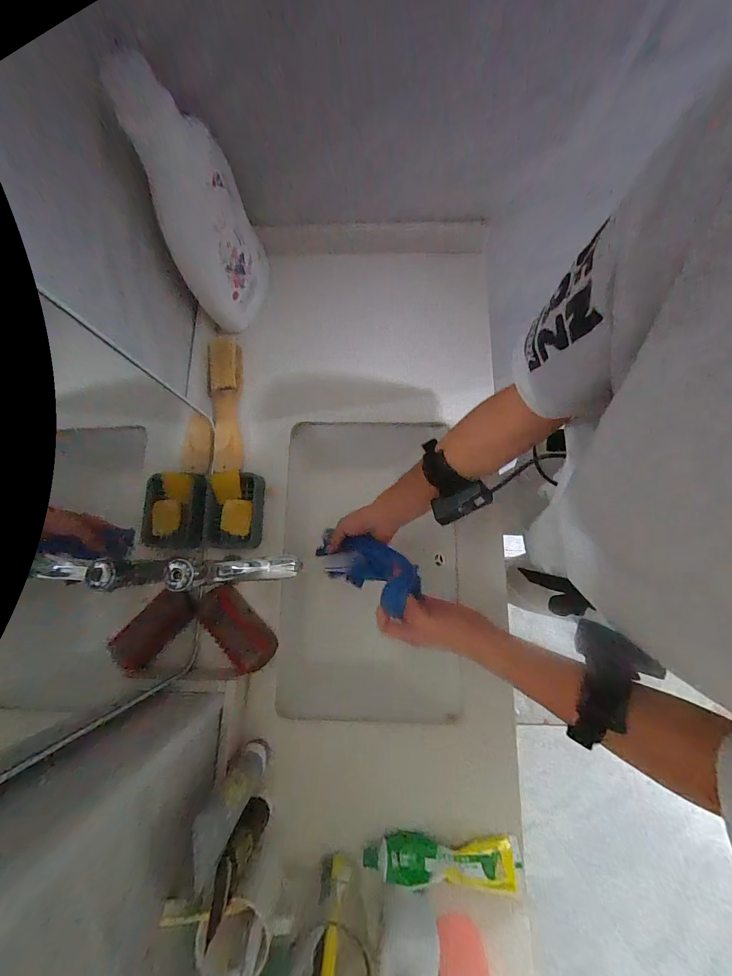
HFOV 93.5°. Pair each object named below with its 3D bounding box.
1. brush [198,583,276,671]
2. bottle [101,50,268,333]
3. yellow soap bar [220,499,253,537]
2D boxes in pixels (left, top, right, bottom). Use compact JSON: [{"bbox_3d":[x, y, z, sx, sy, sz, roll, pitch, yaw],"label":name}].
[{"bbox_3d":[-0.187,0.205,0.504,0.130,0.035,0.059,43,83,9],"label":"brush"},{"bbox_3d":[-0.219,-0.364,0.467,0.087,0.280,0.136,-2,79,1],"label":"bottle"},{"bbox_3d":[-0.200,0.045,0.534,0.044,0.012,0.054,4,79,2],"label":"yellow soap bar"}]

